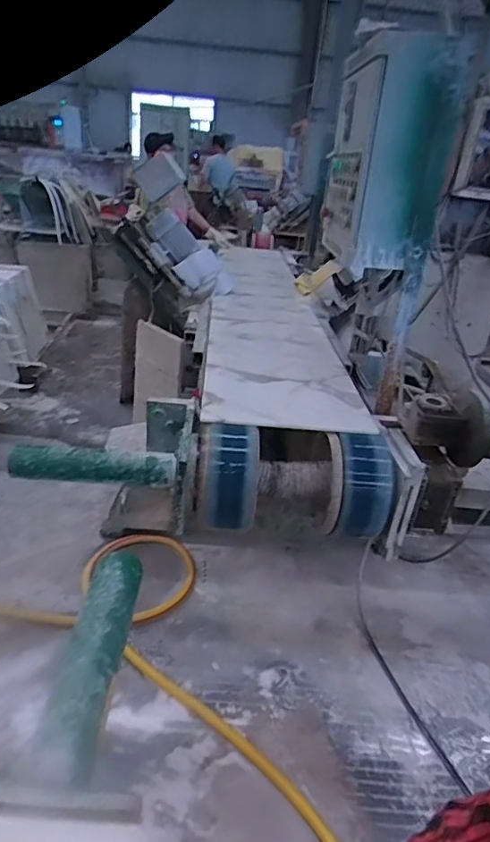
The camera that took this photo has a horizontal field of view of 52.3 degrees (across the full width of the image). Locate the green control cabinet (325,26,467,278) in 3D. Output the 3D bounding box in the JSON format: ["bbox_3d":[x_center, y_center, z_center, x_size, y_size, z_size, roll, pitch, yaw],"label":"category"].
[{"bbox_3d":[0.369,-0.678,1.310,0.227,0.479,0.378,4,28,-4],"label":"green control cabinet"}]

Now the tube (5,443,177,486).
[{"bbox_3d":[-0.374,0.114,1.248,0.401,0.076,0.078,4,28,-4],"label":"tube"}]

